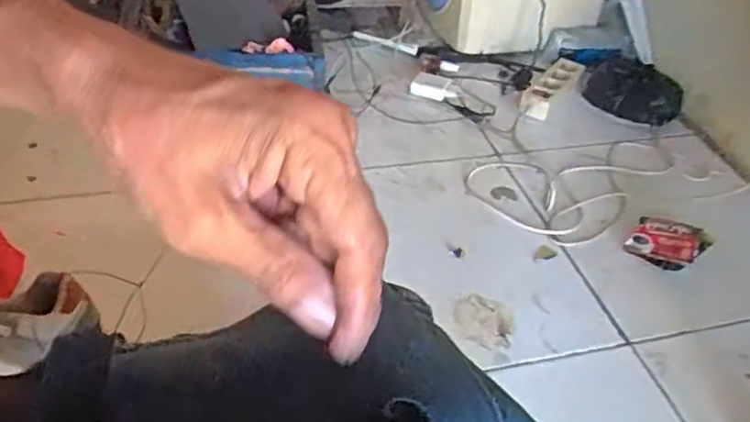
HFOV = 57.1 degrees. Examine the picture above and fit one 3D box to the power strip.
[{"bbox_3d":[0.312,-0.221,1.233,0.061,0.031,0.184,26,44,23],"label":"power strip"}]

